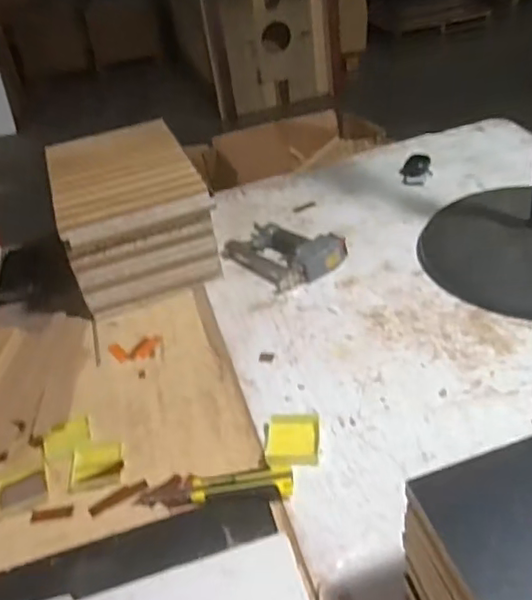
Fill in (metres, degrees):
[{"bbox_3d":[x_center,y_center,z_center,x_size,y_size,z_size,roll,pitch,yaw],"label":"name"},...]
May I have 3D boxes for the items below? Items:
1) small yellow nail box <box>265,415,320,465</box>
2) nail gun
[{"bbox_3d":[0.033,0.175,0.743,0.068,0.011,0.076,-5,38,5],"label":"small yellow nail box"},{"bbox_3d":[0.019,-0.088,1.043,0.211,0.048,0.128,25,49,36],"label":"nail gun"}]

